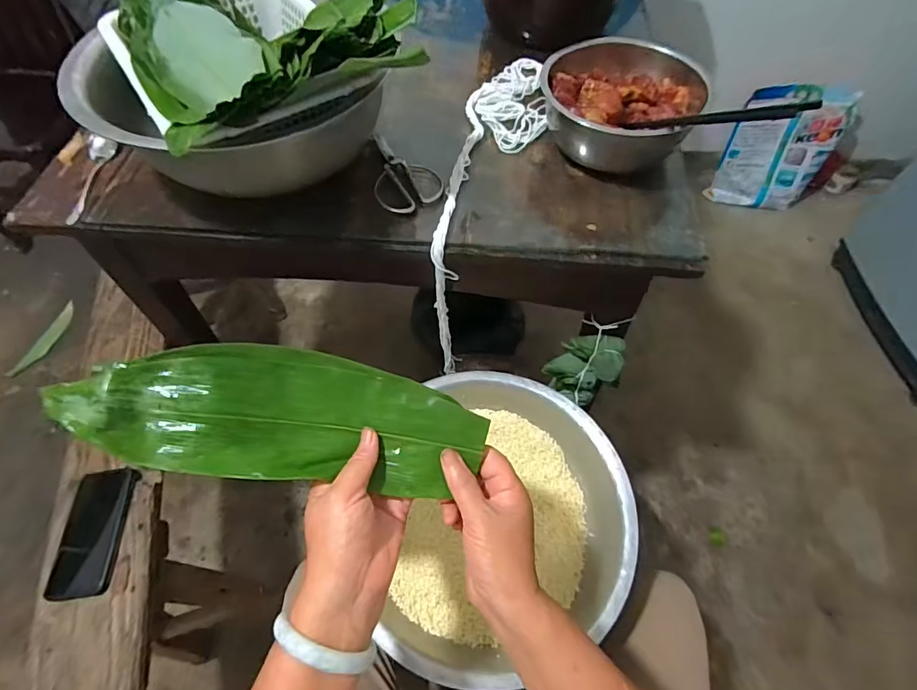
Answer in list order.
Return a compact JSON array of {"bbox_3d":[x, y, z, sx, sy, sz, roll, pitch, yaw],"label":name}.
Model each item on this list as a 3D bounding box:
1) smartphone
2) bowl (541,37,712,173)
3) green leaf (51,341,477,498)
[{"bbox_3d":[-0.490,0.250,0.632,0.077,0.016,0.160,-5,59,-4],"label":"smartphone"},{"bbox_3d":[0.196,-0.296,0.578,0.167,0.078,0.153,0,59,0],"label":"bowl"},{"bbox_3d":[-0.133,0.055,0.370,0.306,0.018,0.101,10,76,-12],"label":"green leaf"}]

